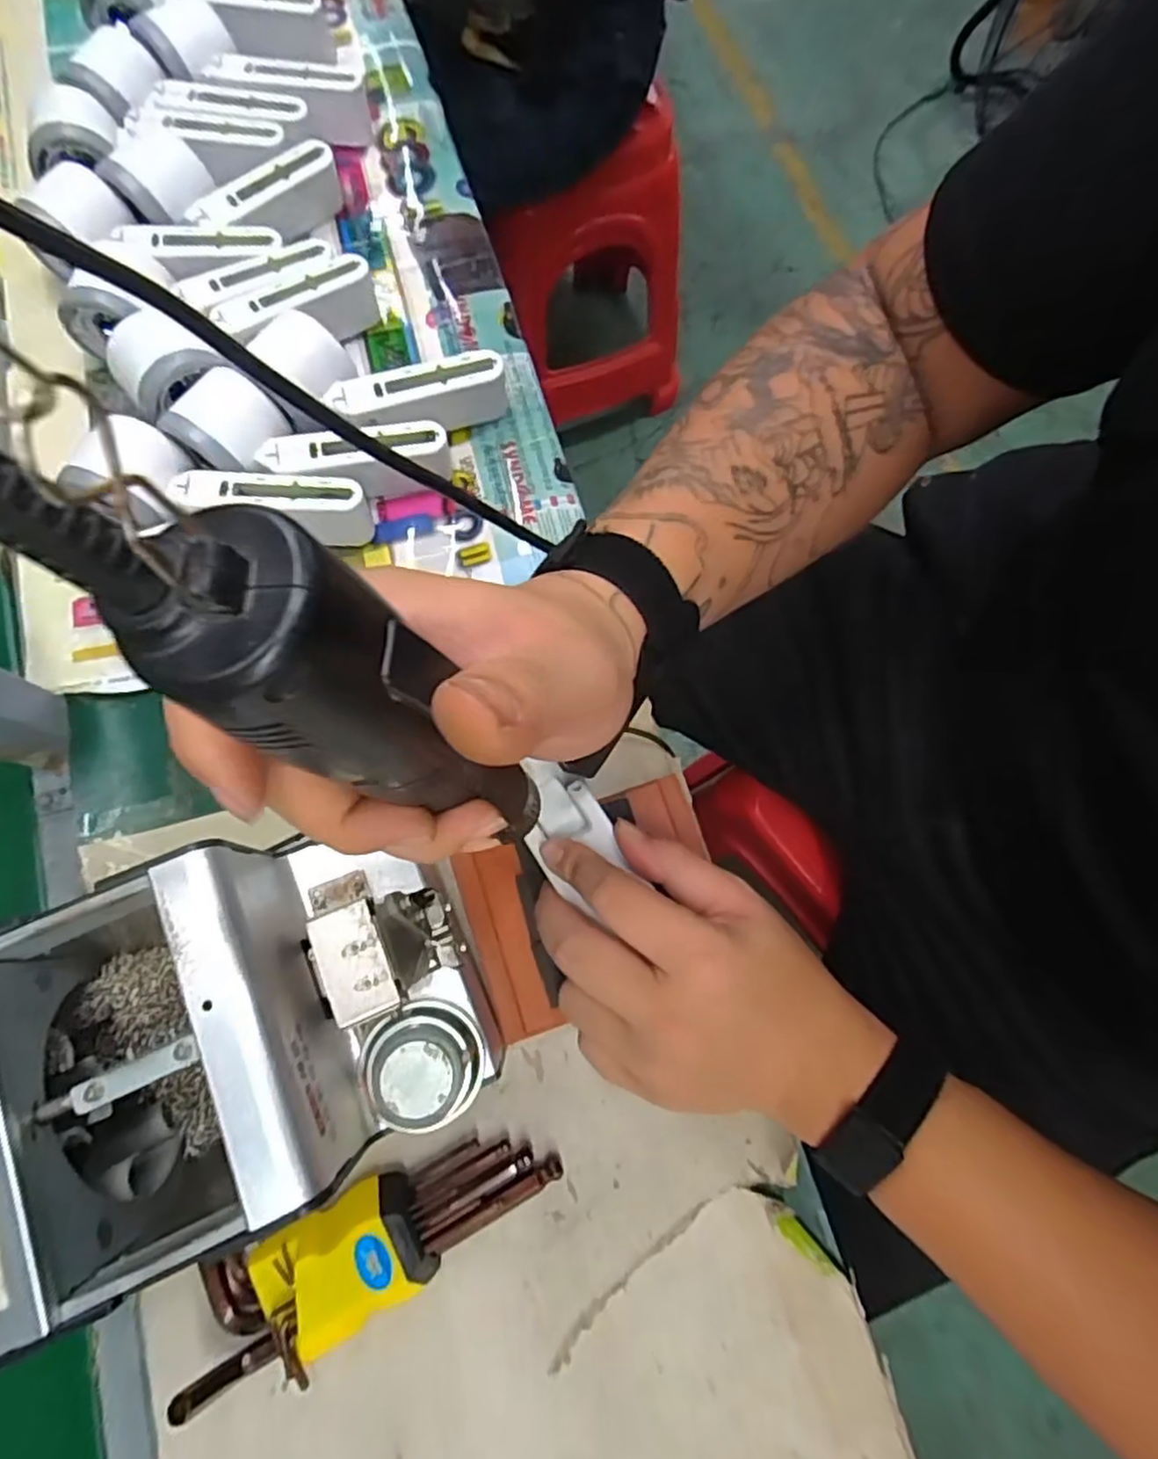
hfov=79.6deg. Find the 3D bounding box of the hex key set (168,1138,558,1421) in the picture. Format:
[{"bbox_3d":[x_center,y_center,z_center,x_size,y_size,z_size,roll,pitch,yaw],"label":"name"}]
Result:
[{"bbox_3d":[-0.093,0.239,0.322,0.164,0.035,0.054,-26,77,-8],"label":"hex key set"}]

